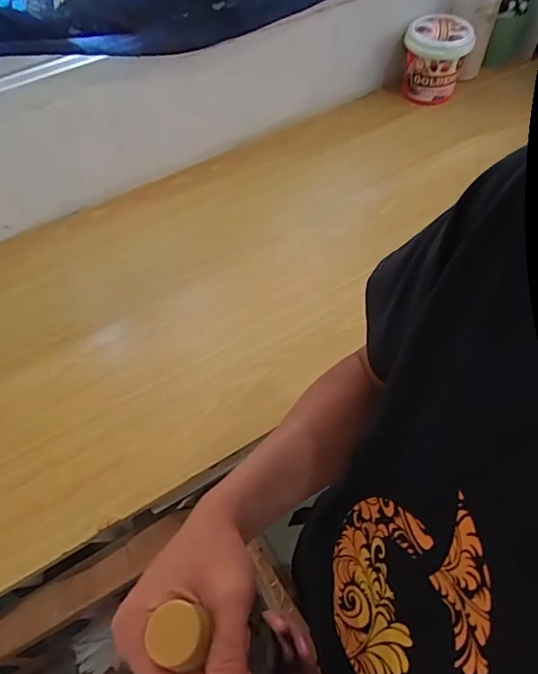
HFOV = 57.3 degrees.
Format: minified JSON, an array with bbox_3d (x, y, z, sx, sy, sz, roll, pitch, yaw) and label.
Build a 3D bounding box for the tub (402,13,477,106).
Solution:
[{"bbox_3d":[0.335,-0.566,1.007,0.123,0.133,0.106,5,56,5],"label":"tub"}]

